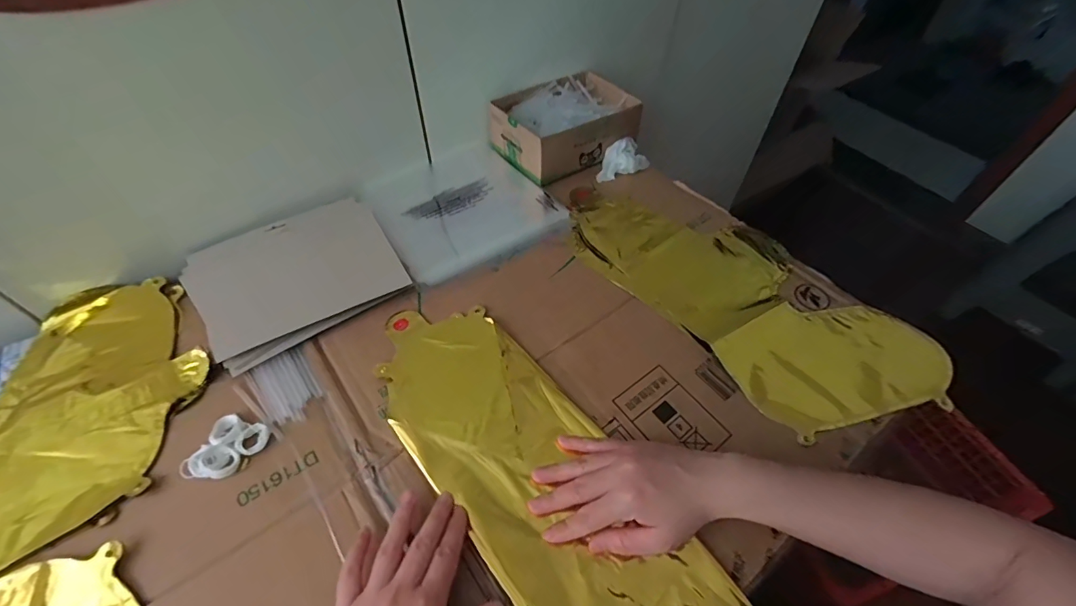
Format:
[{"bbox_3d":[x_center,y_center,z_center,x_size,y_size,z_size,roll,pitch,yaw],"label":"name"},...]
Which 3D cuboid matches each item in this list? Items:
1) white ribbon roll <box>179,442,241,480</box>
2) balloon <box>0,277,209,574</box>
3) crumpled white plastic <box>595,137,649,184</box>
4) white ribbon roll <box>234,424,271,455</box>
[{"bbox_3d":[-0.269,0.131,0.374,0.043,0.007,0.027,4,52,1],"label":"white ribbon roll"},{"bbox_3d":[-0.498,0.135,0.373,0.393,0.019,0.257,-31,59,-23],"label":"balloon"},{"bbox_3d":[0.120,-0.204,0.639,0.084,0.030,0.052,-36,61,-26],"label":"crumpled white plastic"},{"bbox_3d":[-0.242,0.116,0.386,0.022,0.008,0.025,38,60,24],"label":"white ribbon roll"}]

